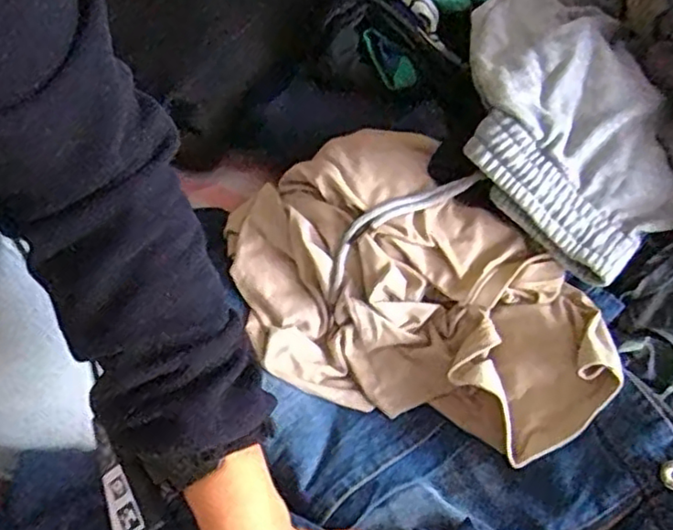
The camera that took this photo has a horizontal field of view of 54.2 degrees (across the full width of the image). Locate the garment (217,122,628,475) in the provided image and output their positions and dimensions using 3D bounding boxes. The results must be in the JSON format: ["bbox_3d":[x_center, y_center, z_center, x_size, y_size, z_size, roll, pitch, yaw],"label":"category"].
[{"bbox_3d":[0.053,0.027,0.516,0.209,0.076,0.298,-34,67,-21],"label":"garment"}]

